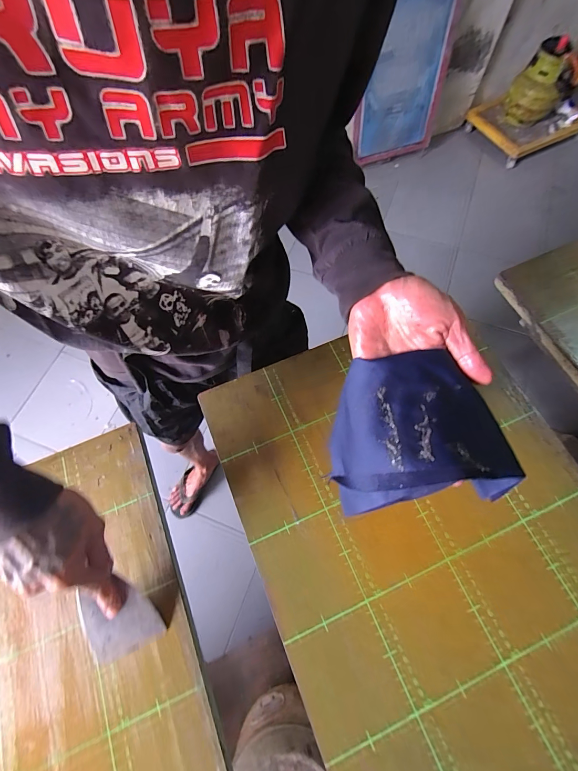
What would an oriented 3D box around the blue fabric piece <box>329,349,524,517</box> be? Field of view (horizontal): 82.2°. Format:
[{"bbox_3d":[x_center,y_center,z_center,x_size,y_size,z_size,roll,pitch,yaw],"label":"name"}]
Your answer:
[{"bbox_3d":[0.109,0.040,0.299,0.140,0.079,0.122,-10,68,-1],"label":"blue fabric piece"}]

